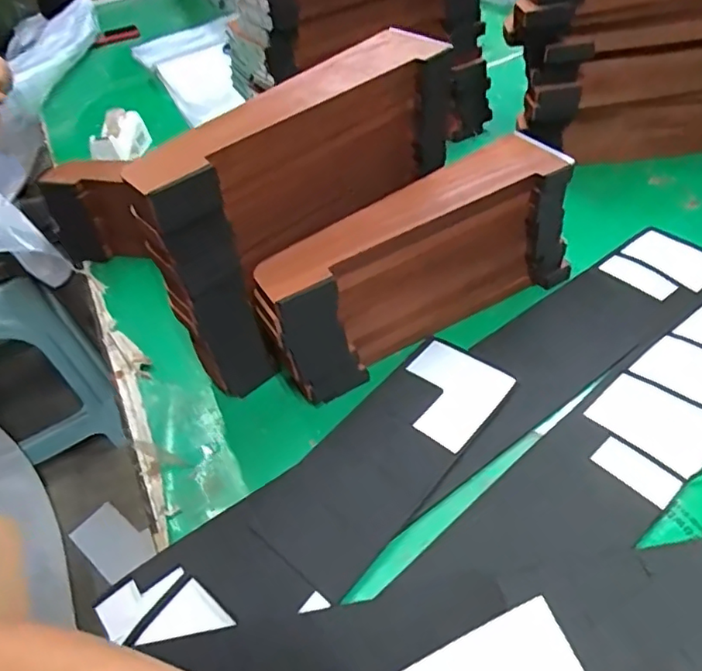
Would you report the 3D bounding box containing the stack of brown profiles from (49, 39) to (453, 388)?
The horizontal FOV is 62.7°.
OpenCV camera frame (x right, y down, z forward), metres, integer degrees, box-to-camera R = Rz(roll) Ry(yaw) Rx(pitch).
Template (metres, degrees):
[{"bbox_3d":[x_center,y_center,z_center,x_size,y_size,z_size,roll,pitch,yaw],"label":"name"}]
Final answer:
[{"bbox_3d":[-0.037,-0.107,0.513,0.318,0.211,0.075,-38,51,-25],"label":"stack of brown profiles"}]

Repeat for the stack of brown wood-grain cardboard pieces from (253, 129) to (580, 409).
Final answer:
[{"bbox_3d":[0.062,-0.061,0.523,0.302,0.136,0.070,-26,48,-17],"label":"stack of brown wood-grain cardboard pieces"}]

